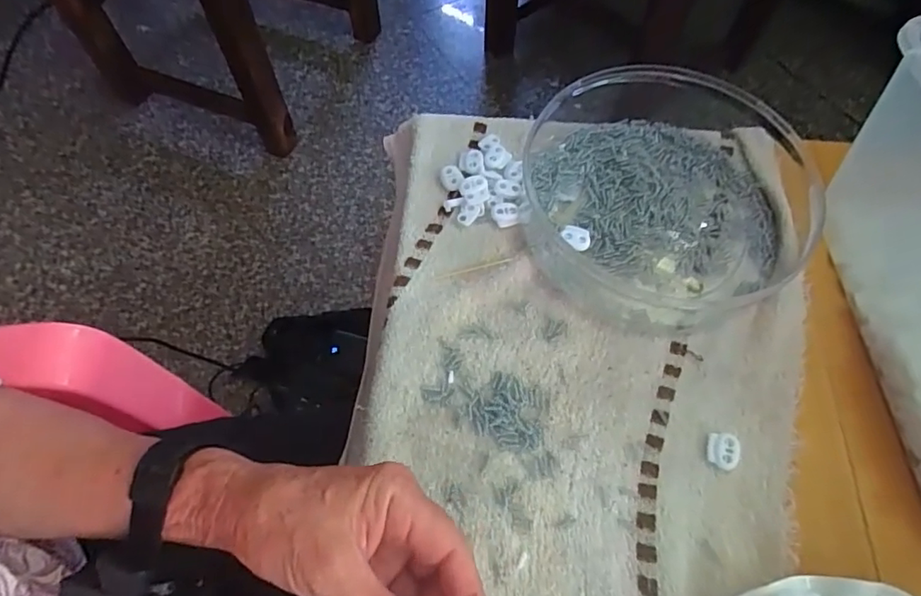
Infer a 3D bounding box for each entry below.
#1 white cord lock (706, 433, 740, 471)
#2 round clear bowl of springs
[{"bbox_3d":[0.161,0.094,0.335,0.018,0.006,0.021,6,63,4],"label":"white cord lock"},{"bbox_3d":[0.166,-0.080,0.401,0.232,0.062,0.202,-2,63,0],"label":"round clear bowl of springs"}]

